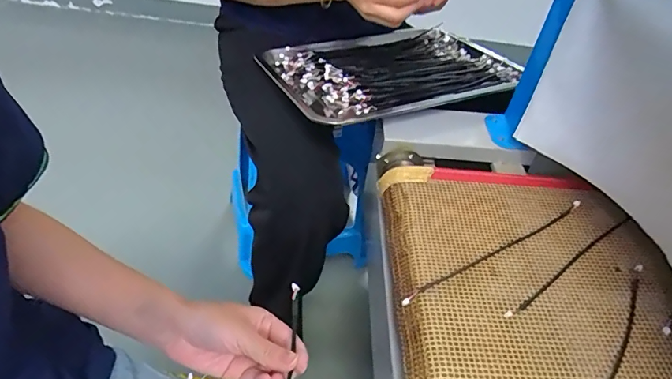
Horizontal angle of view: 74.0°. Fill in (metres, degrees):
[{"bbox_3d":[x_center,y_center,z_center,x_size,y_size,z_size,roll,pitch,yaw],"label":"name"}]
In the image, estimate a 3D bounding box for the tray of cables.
[{"bbox_3d":[0.088,-0.208,0.732,0.391,0.035,0.281,-18,49,-19],"label":"tray of cables"}]

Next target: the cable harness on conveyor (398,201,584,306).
[{"bbox_3d":[0.185,0.064,0.496,0.280,0.004,0.011,-22,52,-25],"label":"cable harness on conveyor"}]

